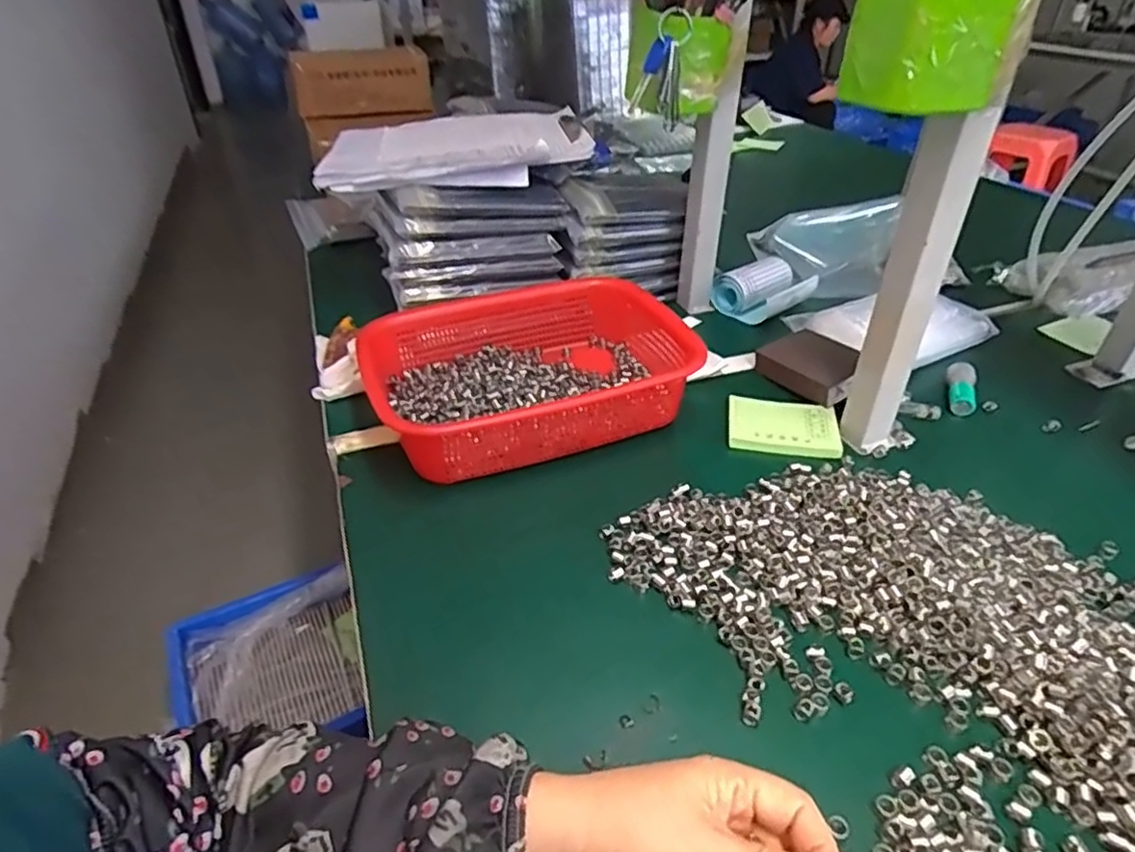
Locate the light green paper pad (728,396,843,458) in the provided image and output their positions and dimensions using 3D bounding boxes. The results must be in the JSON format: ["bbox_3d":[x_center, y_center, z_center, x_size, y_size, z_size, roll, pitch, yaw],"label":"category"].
[{"bbox_3d":[0.195,0.001,0.595,0.096,0.011,0.072,7,36,10],"label":"light green paper pad"}]

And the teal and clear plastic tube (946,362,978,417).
[{"bbox_3d":[0.381,-0.038,0.634,0.026,0.018,0.061,13,50,19],"label":"teal and clear plastic tube"}]

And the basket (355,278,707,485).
[{"bbox_3d":[-0.020,-0.049,0.613,0.289,0.075,0.200,-13,37,-18],"label":"basket"}]

